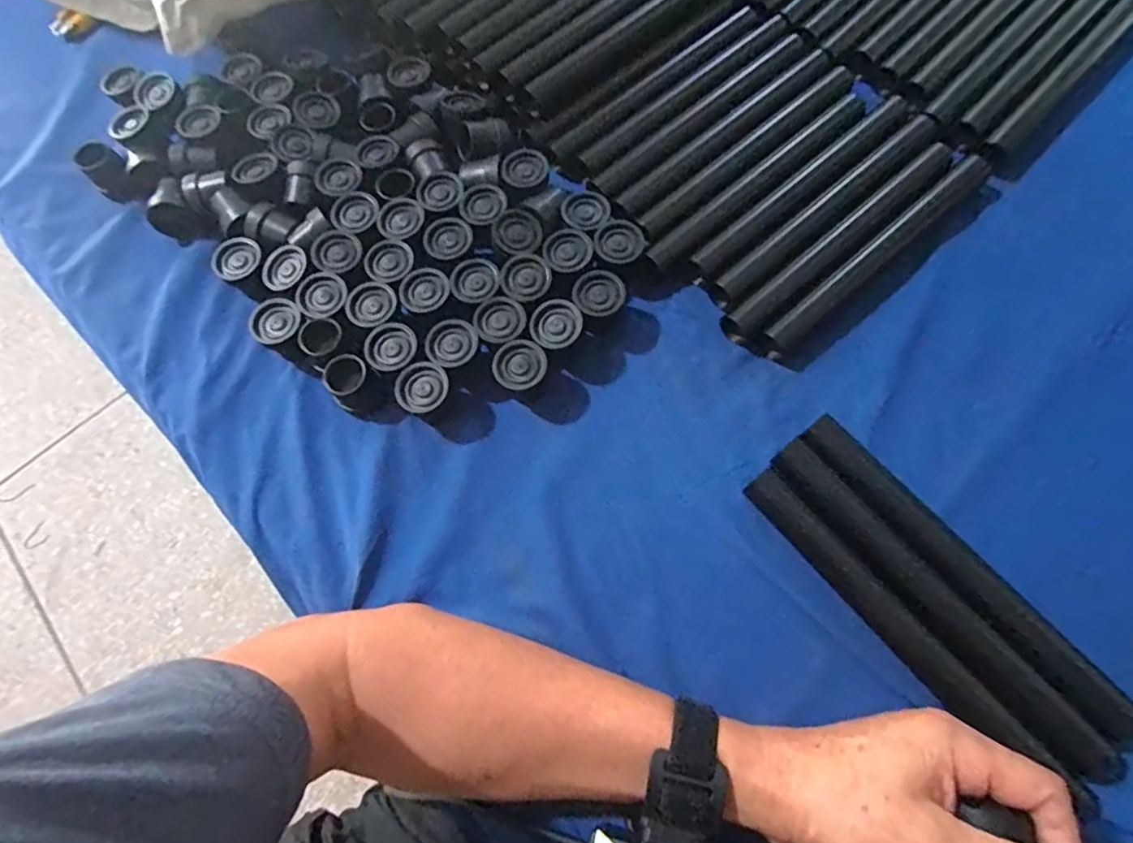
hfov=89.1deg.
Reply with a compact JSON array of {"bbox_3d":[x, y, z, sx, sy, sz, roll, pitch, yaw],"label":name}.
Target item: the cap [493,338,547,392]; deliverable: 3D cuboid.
[{"bbox_3d":[-0.031,-0.034,0.398,0.035,0.030,0.035,0,72,1],"label":"cap"}]

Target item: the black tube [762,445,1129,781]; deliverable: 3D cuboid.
[{"bbox_3d":[0.212,0.106,0.329,0.026,0.029,0.238,-38,75,-11],"label":"black tube"}]

